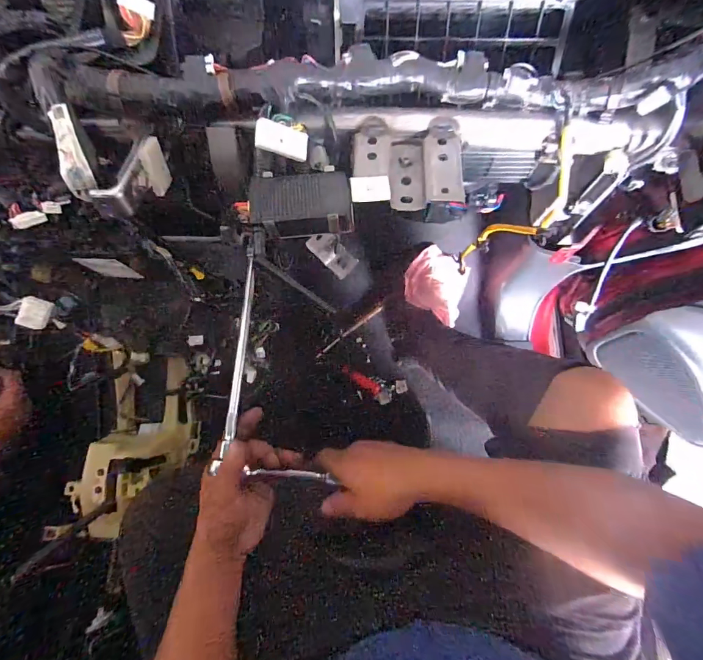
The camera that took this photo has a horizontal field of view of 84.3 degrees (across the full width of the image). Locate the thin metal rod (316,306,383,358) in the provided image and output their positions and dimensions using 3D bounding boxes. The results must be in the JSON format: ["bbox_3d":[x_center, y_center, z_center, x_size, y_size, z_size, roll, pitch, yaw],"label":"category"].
[{"bbox_3d":[-0.004,0.001,0.884,0.187,0.010,0.014,-37,77,-9],"label":"thin metal rod"}]

